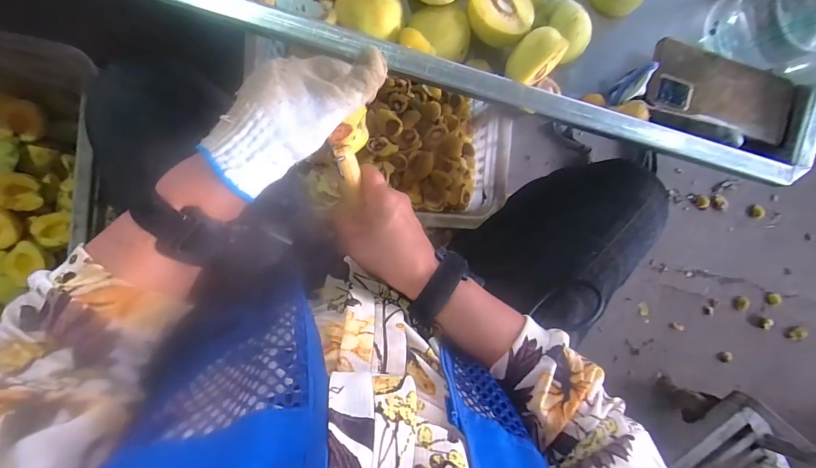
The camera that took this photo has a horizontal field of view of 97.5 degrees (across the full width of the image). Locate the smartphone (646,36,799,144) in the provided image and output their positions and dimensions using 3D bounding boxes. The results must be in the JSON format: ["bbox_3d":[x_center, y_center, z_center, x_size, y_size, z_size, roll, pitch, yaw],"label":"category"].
[{"bbox_3d":[0.326,-0.145,0.370,0.157,0.013,0.077,15,85,-4],"label":"smartphone"}]

